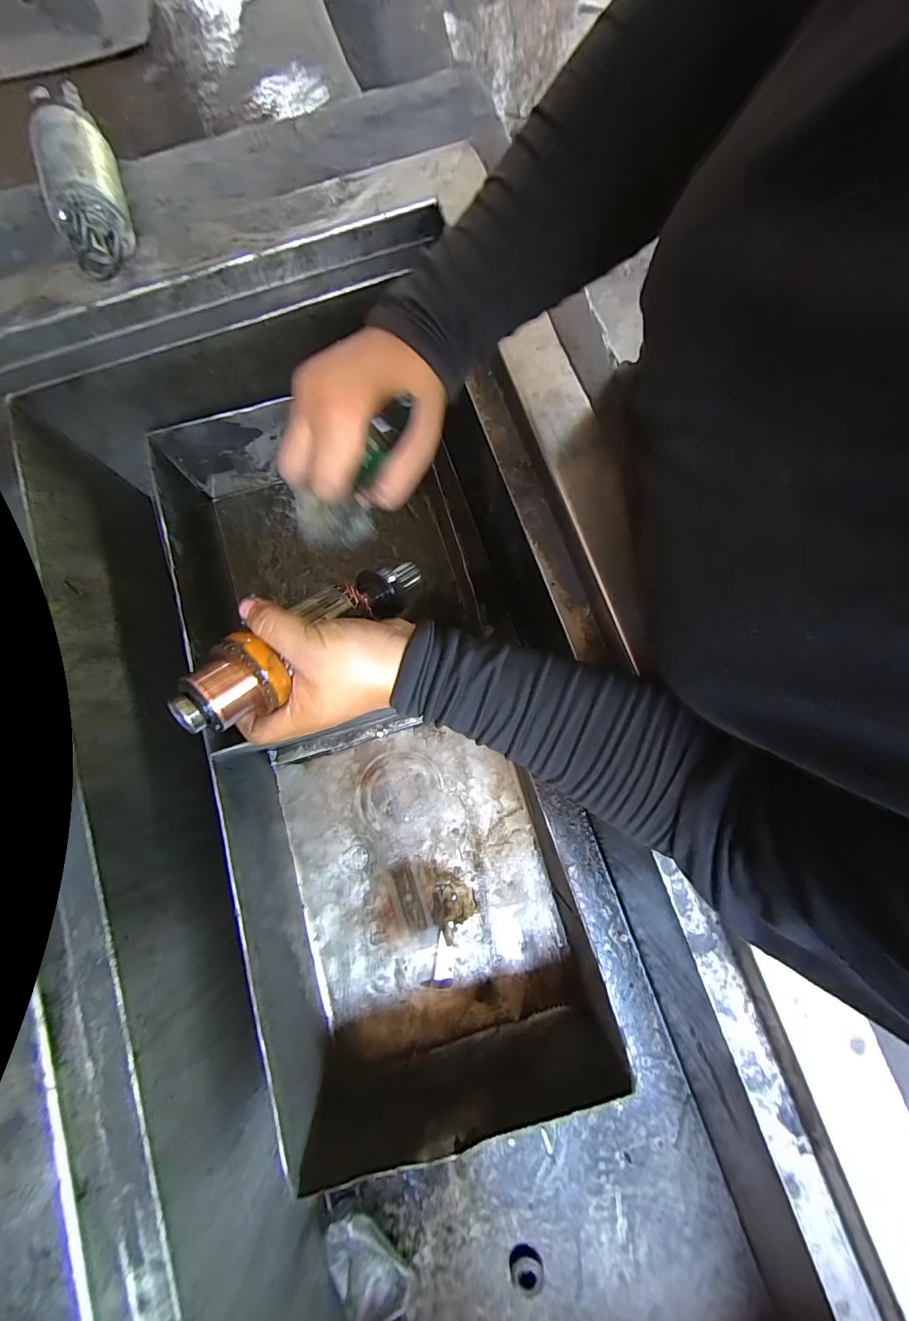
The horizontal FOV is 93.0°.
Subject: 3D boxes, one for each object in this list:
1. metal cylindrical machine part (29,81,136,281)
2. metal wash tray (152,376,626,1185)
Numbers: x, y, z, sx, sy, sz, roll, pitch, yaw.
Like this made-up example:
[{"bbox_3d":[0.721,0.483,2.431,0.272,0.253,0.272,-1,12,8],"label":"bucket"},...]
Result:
[{"bbox_3d":[-0.292,-0.380,0.340,0.051,0.055,0.127,-15,80,-2],"label":"metal cylindrical machine part"},{"bbox_3d":[-0.085,0.067,0.442,0.284,0.125,0.674,-18,80,-2],"label":"metal wash tray"}]

